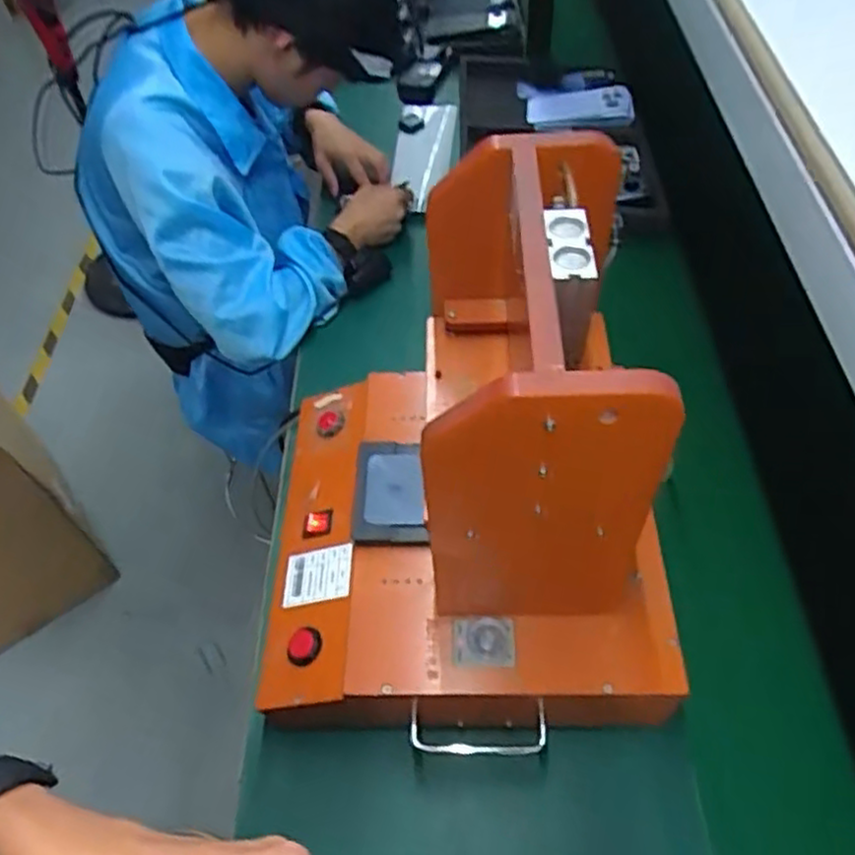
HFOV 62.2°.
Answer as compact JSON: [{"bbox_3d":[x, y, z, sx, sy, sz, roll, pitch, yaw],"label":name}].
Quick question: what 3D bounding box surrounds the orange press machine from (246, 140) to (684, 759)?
[{"bbox_3d":[0.020,0.024,0.550,0.334,0.353,0.336,-2,53,2],"label":"orange press machine"}]

